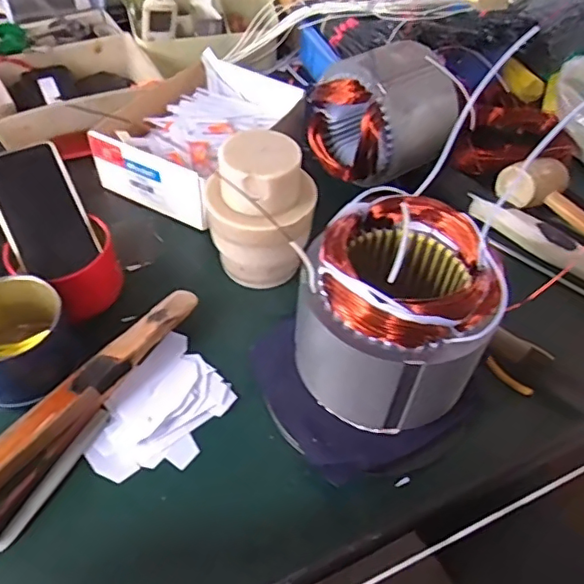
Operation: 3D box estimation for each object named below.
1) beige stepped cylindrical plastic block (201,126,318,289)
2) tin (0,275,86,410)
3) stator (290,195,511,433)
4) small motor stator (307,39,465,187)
[{"bbox_3d":[-0.032,-0.082,0.573,0.106,0.141,0.090,7,50,2],"label":"beige stepped cylindrical plastic block"},{"bbox_3d":[-0.251,0.045,0.505,0.095,0.064,0.097,2,50,-2],"label":"tin"},{"bbox_3d":[0.088,0.017,0.453,0.139,0.133,0.137,26,53,18],"label":"stator"},{"bbox_3d":[0.116,-0.221,0.692,0.140,0.135,0.152,-32,59,-27],"label":"small motor stator"}]

